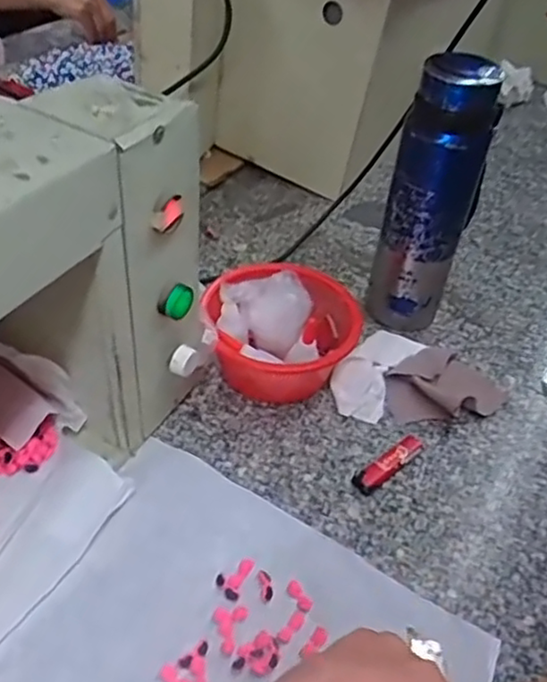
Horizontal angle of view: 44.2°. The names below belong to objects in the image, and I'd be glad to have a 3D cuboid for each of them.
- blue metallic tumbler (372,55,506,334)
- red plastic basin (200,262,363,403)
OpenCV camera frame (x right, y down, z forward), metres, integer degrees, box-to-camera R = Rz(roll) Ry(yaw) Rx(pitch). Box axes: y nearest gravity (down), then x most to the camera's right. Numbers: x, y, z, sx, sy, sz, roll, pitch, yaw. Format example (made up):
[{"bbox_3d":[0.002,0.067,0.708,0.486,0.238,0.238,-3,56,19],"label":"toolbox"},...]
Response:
[{"bbox_3d":[0.154,-0.132,0.662,0.077,0.266,0.063,23,46,17],"label":"blue metallic tumbler"},{"bbox_3d":[0.009,-0.012,0.645,0.131,0.110,0.136,17,44,11],"label":"red plastic basin"}]

